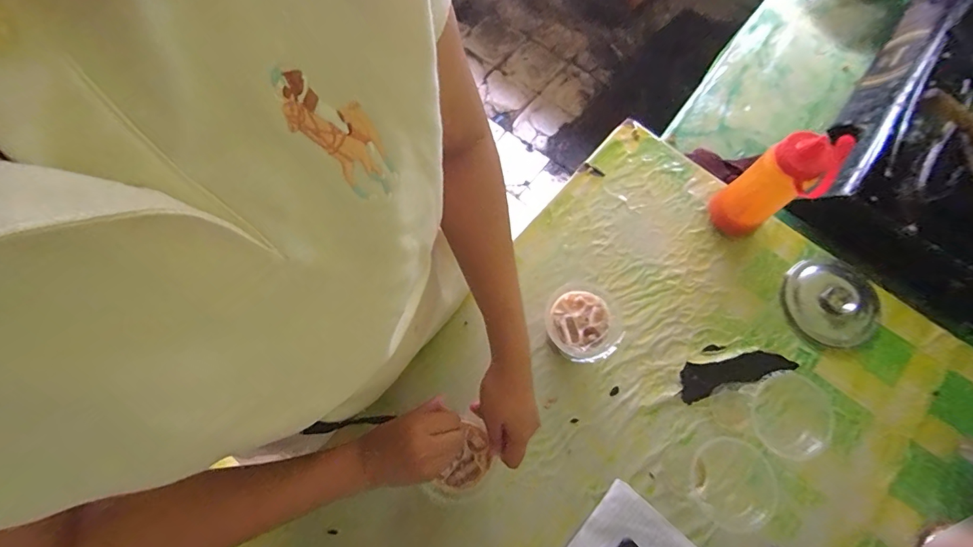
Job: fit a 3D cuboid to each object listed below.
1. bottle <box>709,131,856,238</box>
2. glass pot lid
[{"bbox_3d":[0.379,-0.111,0.581,0.059,0.192,0.081,-25,74,-7],"label":"bottle"},{"bbox_3d":[0.518,0.041,0.629,0.133,0.027,0.127,0,72,0],"label":"glass pot lid"}]

